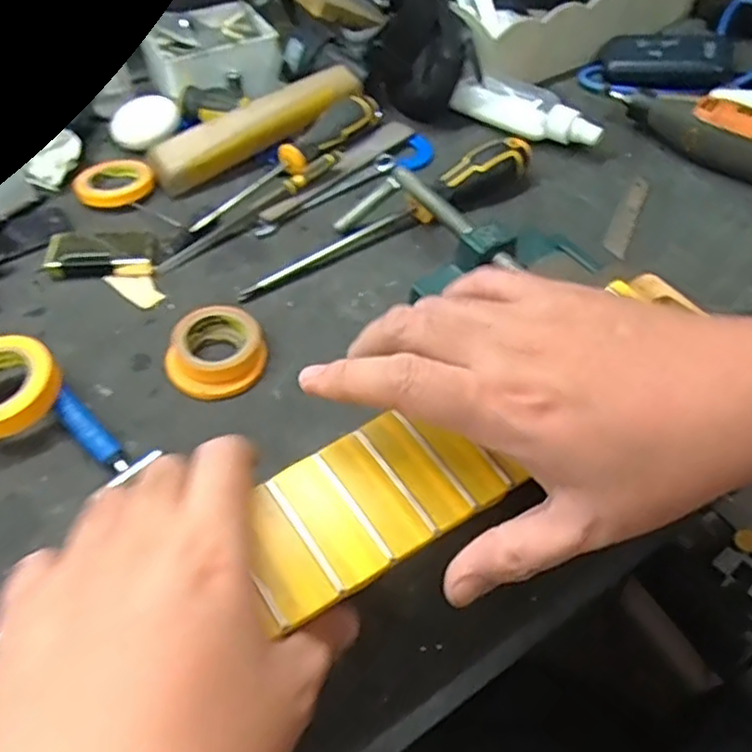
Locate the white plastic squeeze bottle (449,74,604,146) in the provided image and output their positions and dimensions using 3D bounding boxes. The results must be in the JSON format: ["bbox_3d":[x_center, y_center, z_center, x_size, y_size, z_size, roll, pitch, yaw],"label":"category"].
[{"bbox_3d":[0.129,-0.222,0.581,0.127,0.035,0.032,26,56,17],"label":"white plastic squeeze bottle"}]

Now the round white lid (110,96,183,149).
[{"bbox_3d":[-0.189,-0.207,0.564,0.051,0.017,0.053,1,52,-1],"label":"round white lid"}]

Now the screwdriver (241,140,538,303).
[{"bbox_3d":[0.016,-0.113,0.495,0.244,0.031,0.031,-30,59,-23],"label":"screwdriver"}]

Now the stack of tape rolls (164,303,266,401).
[{"bbox_3d":[-0.098,-0.014,0.422,0.059,0.020,0.060,-13,54,-12],"label":"stack of tape rolls"}]

